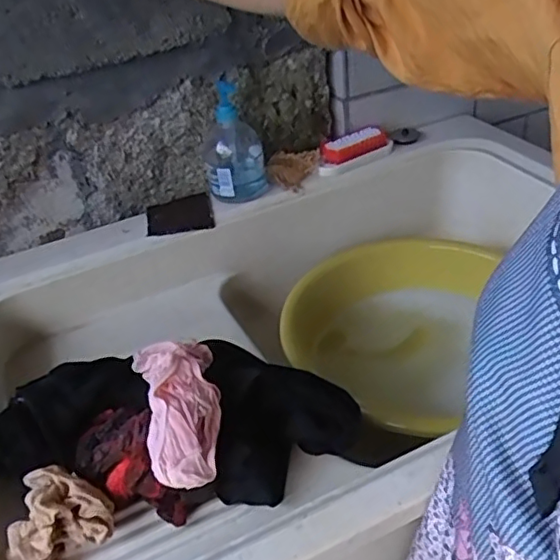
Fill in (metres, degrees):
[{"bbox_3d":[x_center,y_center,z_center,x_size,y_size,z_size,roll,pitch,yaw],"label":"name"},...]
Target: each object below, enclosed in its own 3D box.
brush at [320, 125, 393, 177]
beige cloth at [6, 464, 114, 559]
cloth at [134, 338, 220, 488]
[{"bbox_3d":[0.115,-0.202,0.908,0.138,0.035,0.047,-25,38,-25],"label":"brush"},{"bbox_3d":[-0.190,0.199,0.481,0.094,0.040,0.081,-26,39,-26],"label":"beige cloth"},{"bbox_3d":[-0.087,0.100,0.517,0.074,0.057,0.175,-16,35,-12],"label":"cloth"}]

